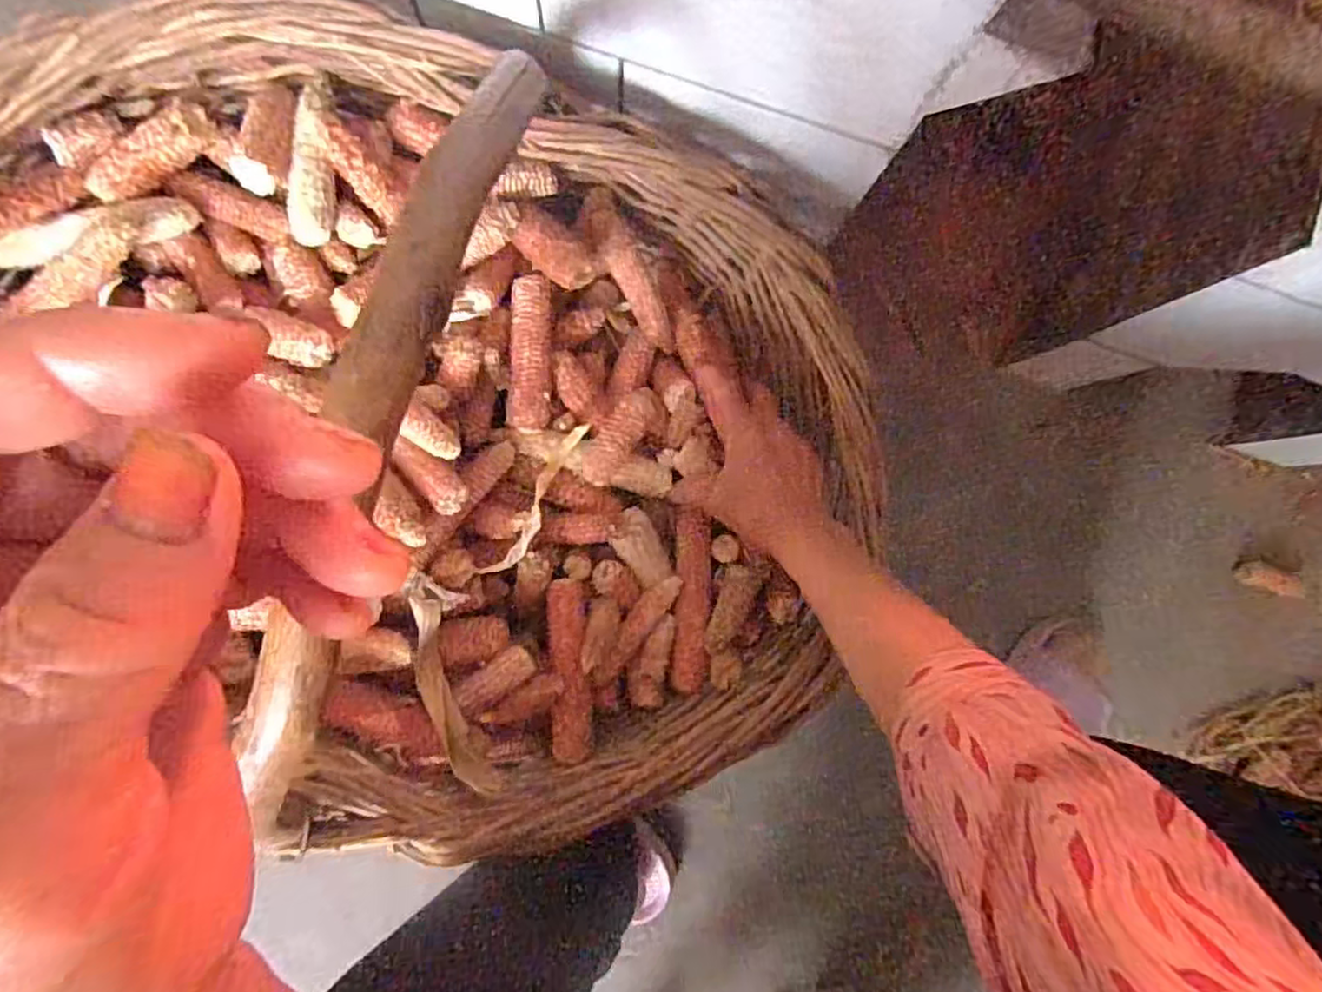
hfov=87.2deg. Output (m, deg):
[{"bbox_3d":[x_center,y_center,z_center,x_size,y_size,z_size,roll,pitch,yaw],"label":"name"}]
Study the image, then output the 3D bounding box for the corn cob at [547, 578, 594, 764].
[{"bbox_3d":[-0.066,0.126,0.501,0.028,0.025,0.129,-3,88,-4],"label":"corn cob"}]

